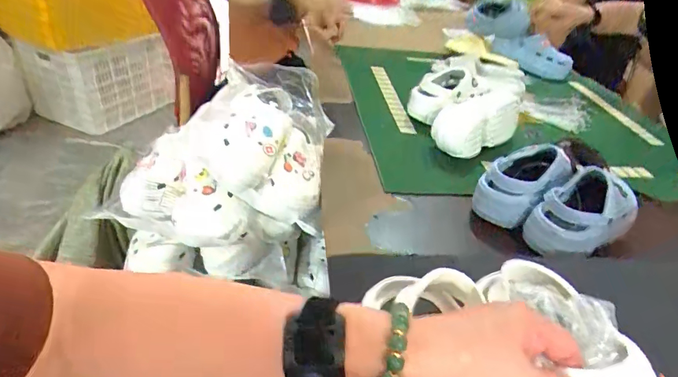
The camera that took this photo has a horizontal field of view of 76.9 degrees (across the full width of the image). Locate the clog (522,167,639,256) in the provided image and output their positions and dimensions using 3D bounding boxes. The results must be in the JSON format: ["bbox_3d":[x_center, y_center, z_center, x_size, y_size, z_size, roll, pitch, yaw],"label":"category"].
[{"bbox_3d":[0.425,0.036,0.723,0.192,0.107,0.105,-14,39,-28],"label":"clog"}]

